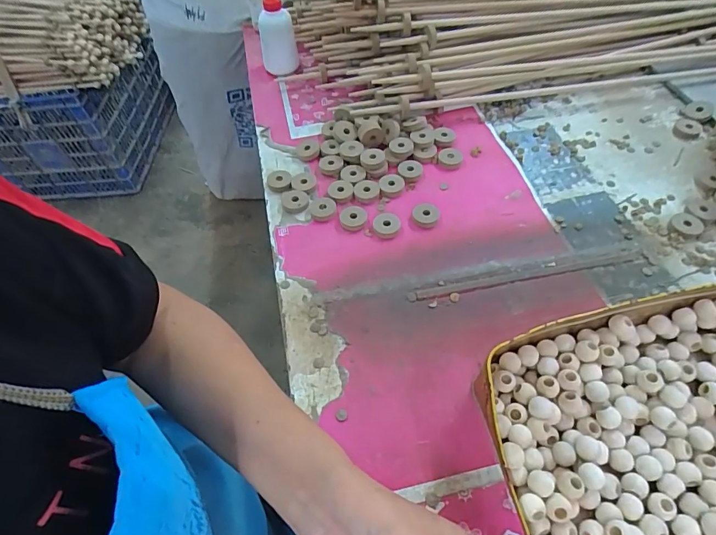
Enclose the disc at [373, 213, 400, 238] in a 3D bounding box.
[{"bbox_3d":[0.036,-0.054,0.543,0.034,0.015,0.030,0,53,3],"label":"disc"}]

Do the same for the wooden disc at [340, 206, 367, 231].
[{"bbox_3d":[-0.005,-0.064,0.557,0.035,0.012,0.040,2,53,5],"label":"wooden disc"}]

